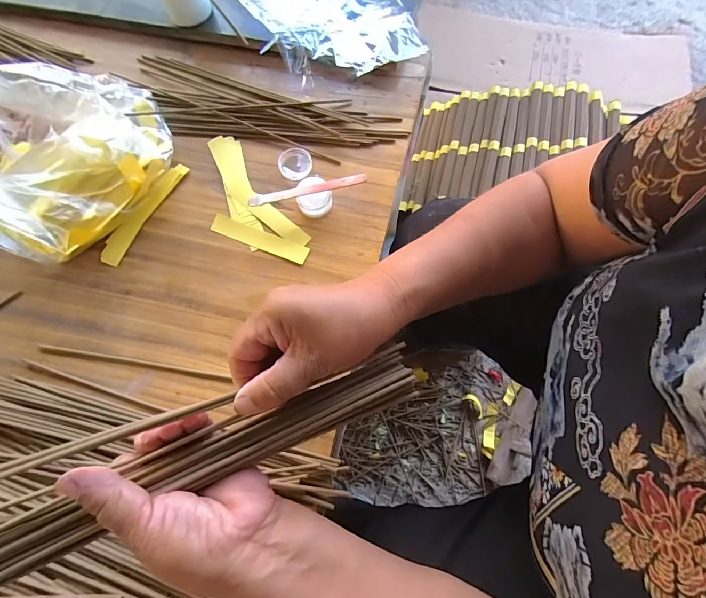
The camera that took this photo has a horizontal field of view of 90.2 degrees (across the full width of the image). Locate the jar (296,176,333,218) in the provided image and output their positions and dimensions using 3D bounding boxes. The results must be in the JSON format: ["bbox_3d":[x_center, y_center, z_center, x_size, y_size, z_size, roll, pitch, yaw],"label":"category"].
[{"bbox_3d":[-0.040,-0.107,0.373,0.035,0.026,0.033,-1,72,2],"label":"jar"}]

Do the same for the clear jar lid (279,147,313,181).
[{"bbox_3d":[-0.066,-0.156,0.403,0.037,0.005,0.039,-1,72,2],"label":"clear jar lid"}]

